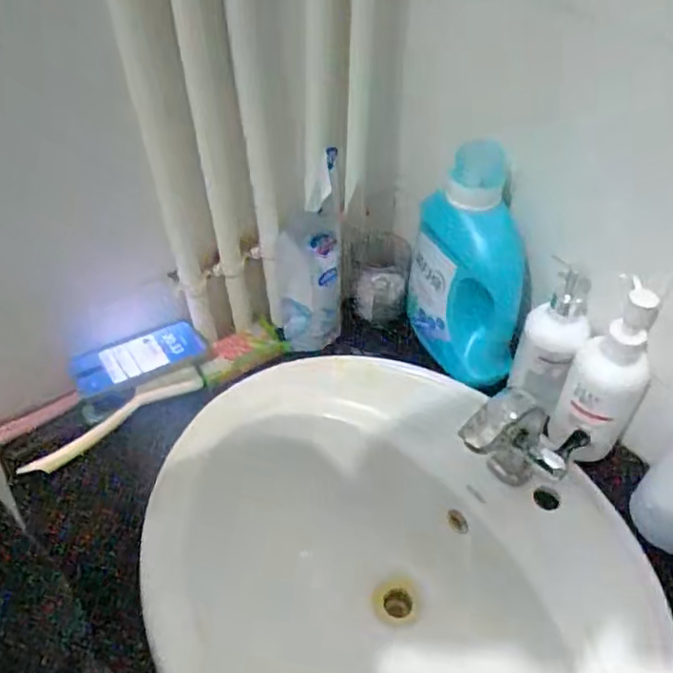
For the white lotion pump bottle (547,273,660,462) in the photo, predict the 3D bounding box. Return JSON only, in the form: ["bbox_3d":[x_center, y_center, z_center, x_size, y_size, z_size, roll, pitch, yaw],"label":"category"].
[{"bbox_3d":[0.270,0.046,0.631,0.072,0.203,0.062,18,49,16],"label":"white lotion pump bottle"}]

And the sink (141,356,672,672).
[{"bbox_3d":[0.043,0.251,0.675,0.452,0.158,0.478,-10,47,-10],"label":"sink"}]

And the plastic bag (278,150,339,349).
[{"bbox_3d":[-0.033,-0.093,0.754,0.078,0.228,0.073,-3,46,-3],"label":"plastic bag"}]

